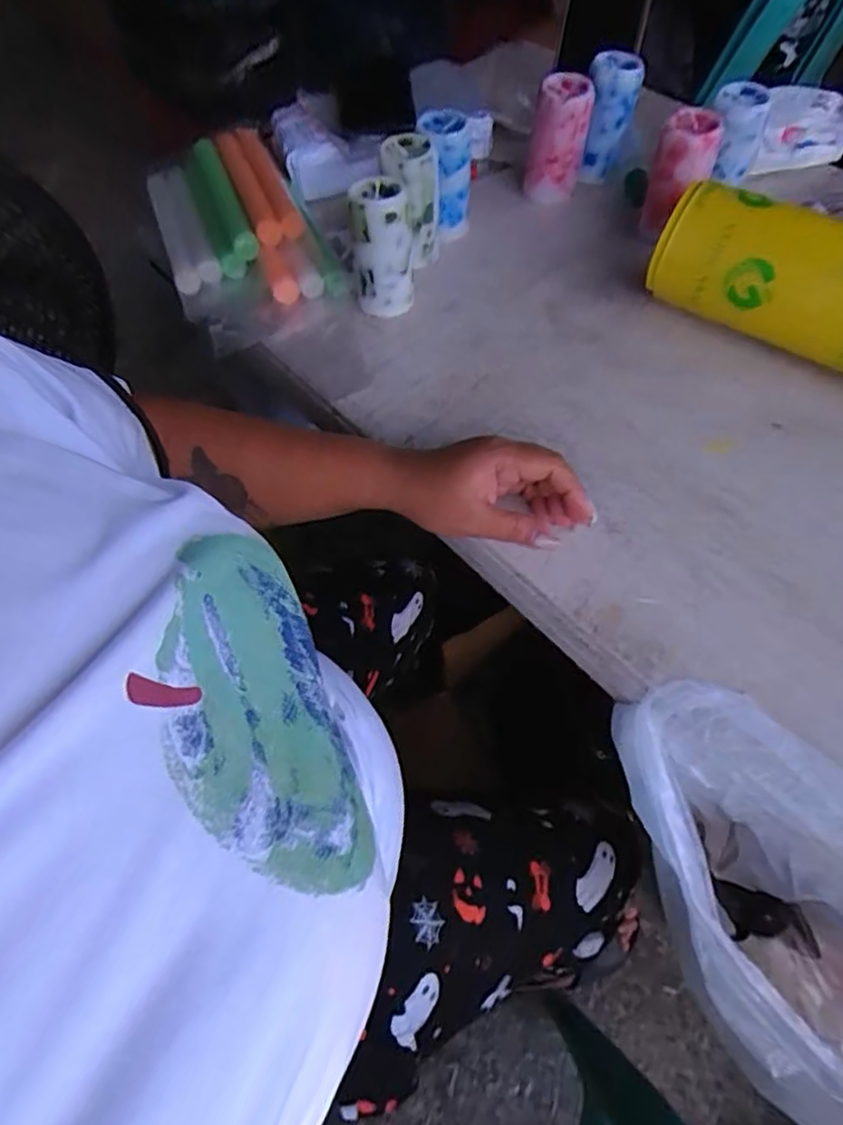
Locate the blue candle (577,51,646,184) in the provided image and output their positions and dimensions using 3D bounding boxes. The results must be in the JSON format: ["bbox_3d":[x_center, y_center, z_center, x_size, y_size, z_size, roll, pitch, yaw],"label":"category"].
[{"bbox_3d":[0.184,-0.430,0.617,0.046,0.105,0.049,11,61,10],"label":"blue candle"}]

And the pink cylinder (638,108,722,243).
[{"bbox_3d":[0.234,-0.349,0.572,0.049,0.094,0.046,-15,60,-5],"label":"pink cylinder"}]

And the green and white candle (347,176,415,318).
[{"bbox_3d":[-0.032,-0.265,0.534,0.047,0.104,0.050,-3,60,2],"label":"green and white candle"}]

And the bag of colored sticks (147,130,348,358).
[{"bbox_3d":[-0.178,-0.320,0.606,0.147,0.047,0.299,-21,61,-8],"label":"bag of colored sticks"}]

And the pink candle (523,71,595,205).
[{"bbox_3d":[0.133,-0.413,0.616,0.057,0.097,0.047,11,61,10],"label":"pink candle"}]

